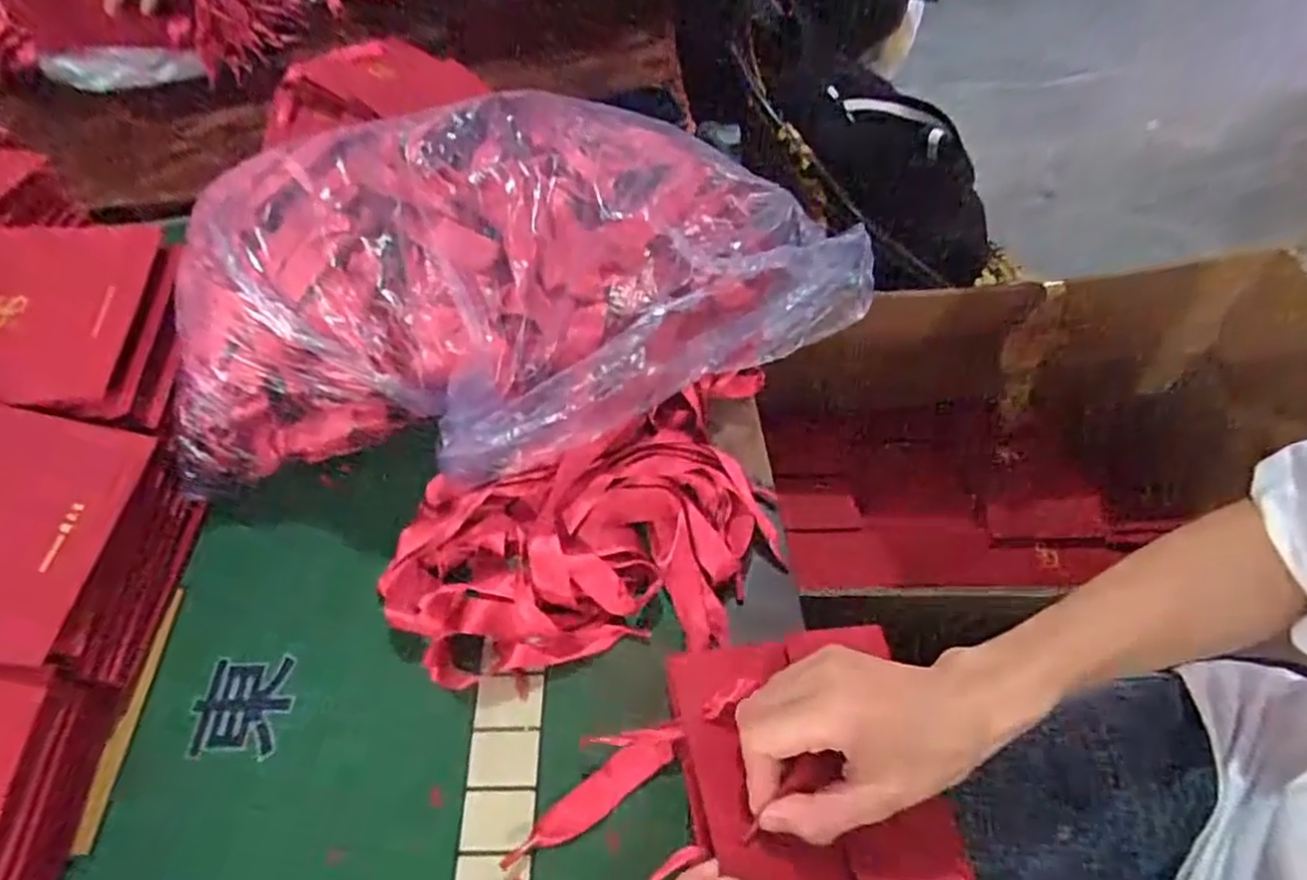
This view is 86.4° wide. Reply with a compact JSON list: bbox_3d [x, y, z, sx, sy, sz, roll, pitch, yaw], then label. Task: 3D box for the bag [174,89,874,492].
[{"bbox_3d":[-0.085,-0.113,0.459,0.464,0.161,0.255,-12,58,-5],"label":"bag"}]

